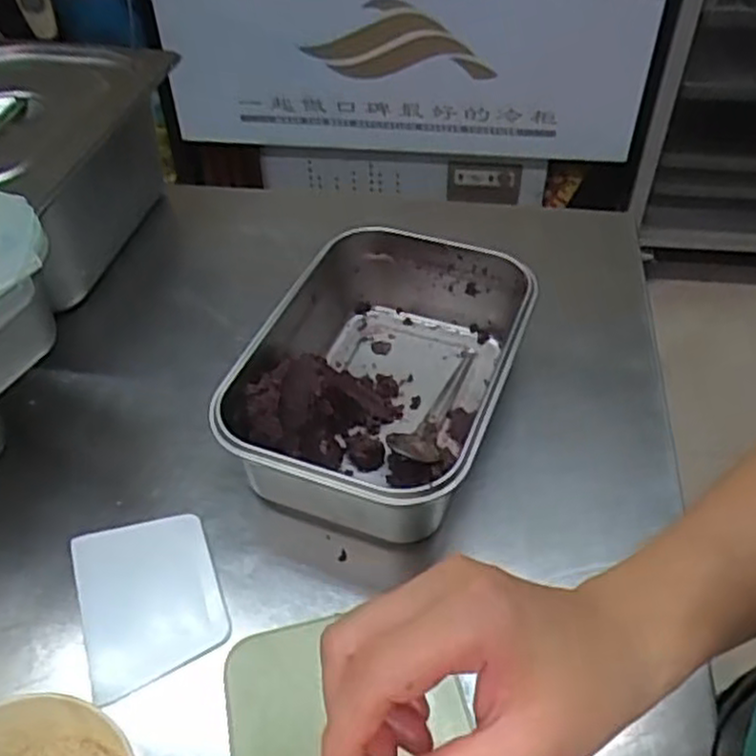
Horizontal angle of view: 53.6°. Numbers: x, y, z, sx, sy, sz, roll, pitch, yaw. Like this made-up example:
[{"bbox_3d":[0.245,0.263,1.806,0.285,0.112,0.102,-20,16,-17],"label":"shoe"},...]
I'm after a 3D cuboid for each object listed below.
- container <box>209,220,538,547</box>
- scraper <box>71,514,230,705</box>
[{"bbox_3d":[0.002,-0.003,0.627,0.206,0.096,0.284,12,46,14],"label":"container"},{"bbox_3d":[-0.164,0.152,0.537,0.094,0.008,0.129,-14,45,-20],"label":"scraper"}]

